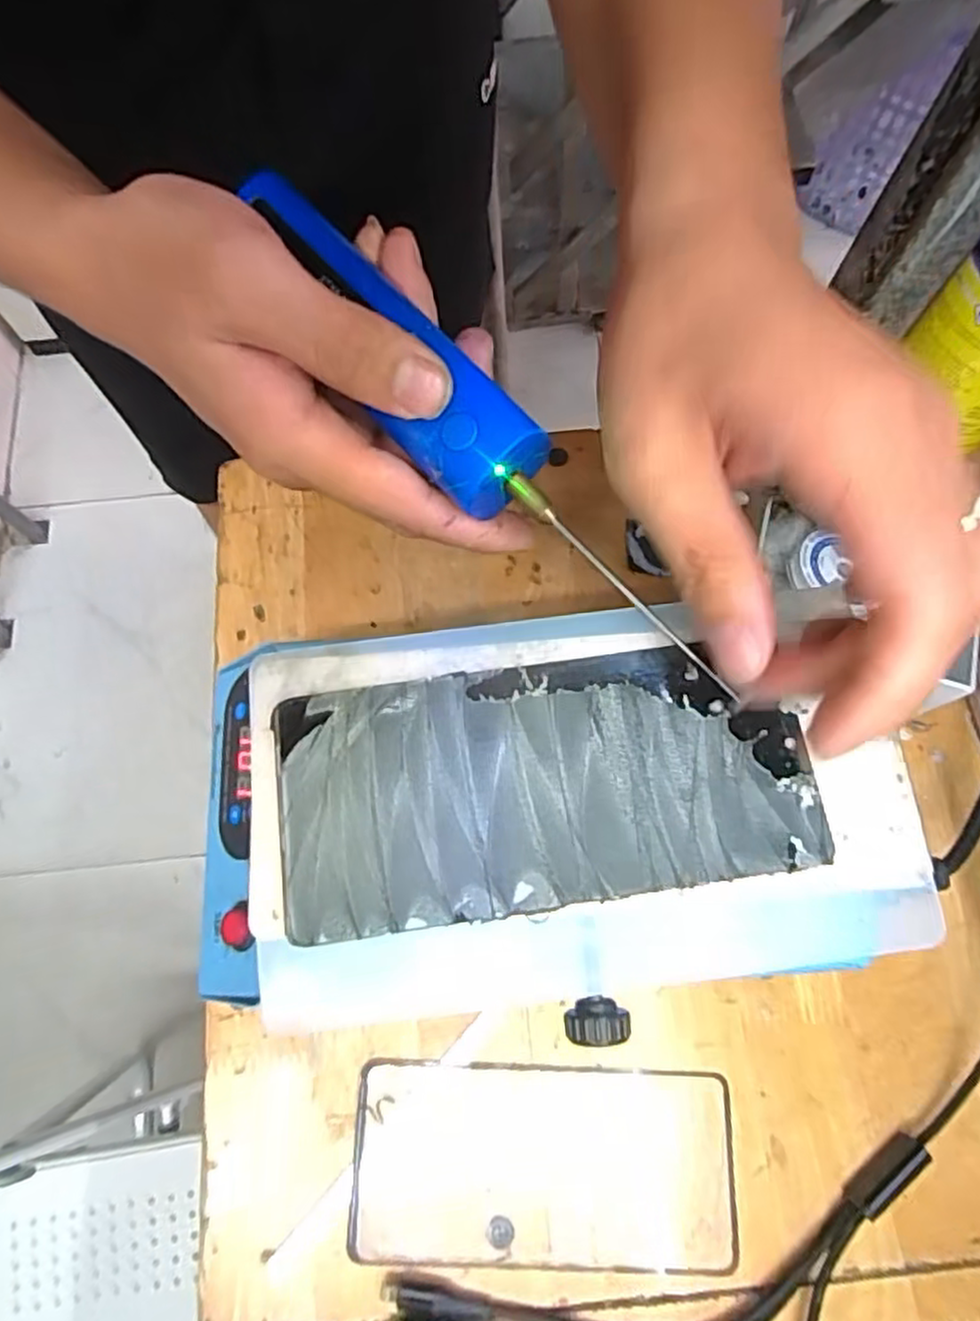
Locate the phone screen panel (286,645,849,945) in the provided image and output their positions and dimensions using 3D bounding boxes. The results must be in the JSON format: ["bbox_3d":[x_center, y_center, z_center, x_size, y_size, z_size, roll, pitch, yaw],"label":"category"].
[{"bbox_3d":[0.015,0.034,0.202,0.149,0.004,0.069,-8,72,-2],"label":"phone screen panel"}]

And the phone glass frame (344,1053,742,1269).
[{"bbox_3d":[0.022,0.205,0.288,0.152,0.006,0.069,2,72,1],"label":"phone glass frame"}]

